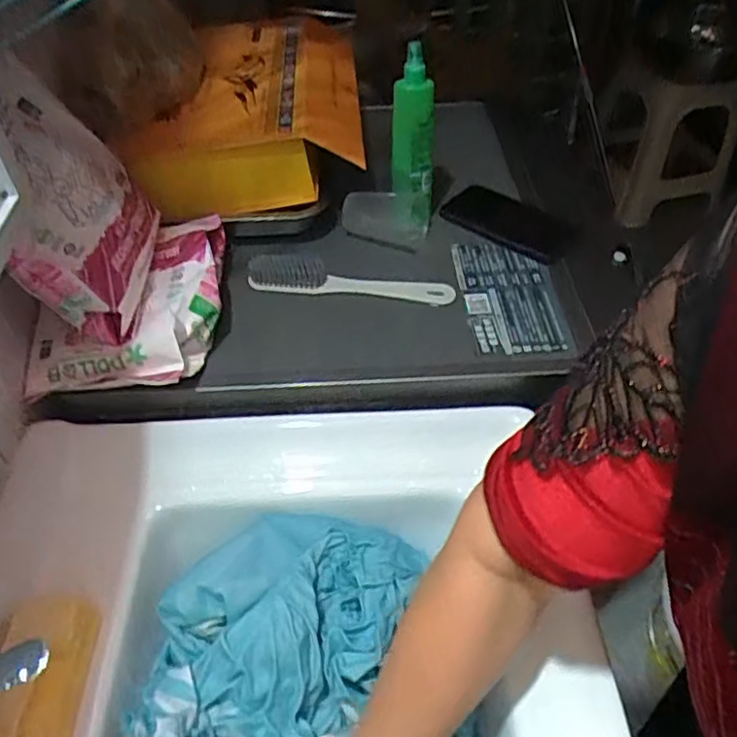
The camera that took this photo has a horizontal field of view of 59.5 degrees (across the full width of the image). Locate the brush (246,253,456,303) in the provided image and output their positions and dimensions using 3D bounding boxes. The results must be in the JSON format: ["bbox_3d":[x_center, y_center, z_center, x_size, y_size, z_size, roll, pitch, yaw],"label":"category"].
[{"bbox_3d":[-0.019,-0.102,0.707,0.227,0.038,0.047,2,47,4],"label":"brush"}]

